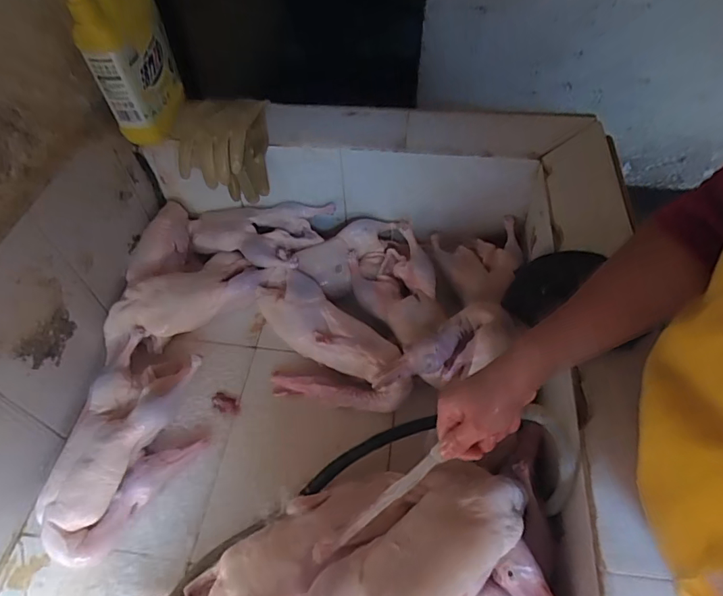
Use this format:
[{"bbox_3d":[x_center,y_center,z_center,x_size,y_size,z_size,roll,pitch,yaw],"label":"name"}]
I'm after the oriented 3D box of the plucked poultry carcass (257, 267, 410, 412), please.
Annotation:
[{"bbox_3d":[-0.068,0.088,0.768,0.302,0.108,0.149,36,62,25],"label":"plucked poultry carcass"}]

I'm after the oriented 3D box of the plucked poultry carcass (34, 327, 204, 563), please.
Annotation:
[{"bbox_3d":[-0.331,0.212,0.704,0.184,0.087,0.310,4,54,5],"label":"plucked poultry carcass"}]

